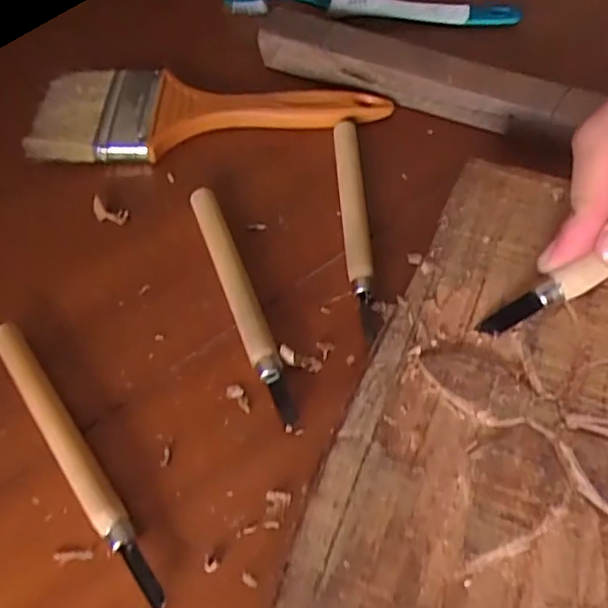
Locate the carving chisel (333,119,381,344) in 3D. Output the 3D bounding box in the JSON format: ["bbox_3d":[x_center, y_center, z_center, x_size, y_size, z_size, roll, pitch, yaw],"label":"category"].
[{"bbox_3d":[0.024,-0.041,0.279,0.012,0.013,0.124,-4,55,0],"label":"carving chisel"}]

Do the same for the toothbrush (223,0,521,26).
[{"bbox_3d":[0.040,-0.194,0.385,0.190,0.016,0.014,7,56,8],"label":"toothbrush"}]

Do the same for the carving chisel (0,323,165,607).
[{"bbox_3d":[-0.086,0.052,0.216,0.010,0.009,0.126,-34,60,-19],"label":"carving chisel"}]

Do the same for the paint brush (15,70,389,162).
[{"bbox_3d":[-0.050,-0.106,0.323,0.185,0.013,0.066,-2,55,2],"label":"paint brush"}]

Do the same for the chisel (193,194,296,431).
[{"bbox_3d":[-0.027,-0.004,0.254,0.012,0.009,0.122,-19,57,-10],"label":"chisel"}]

